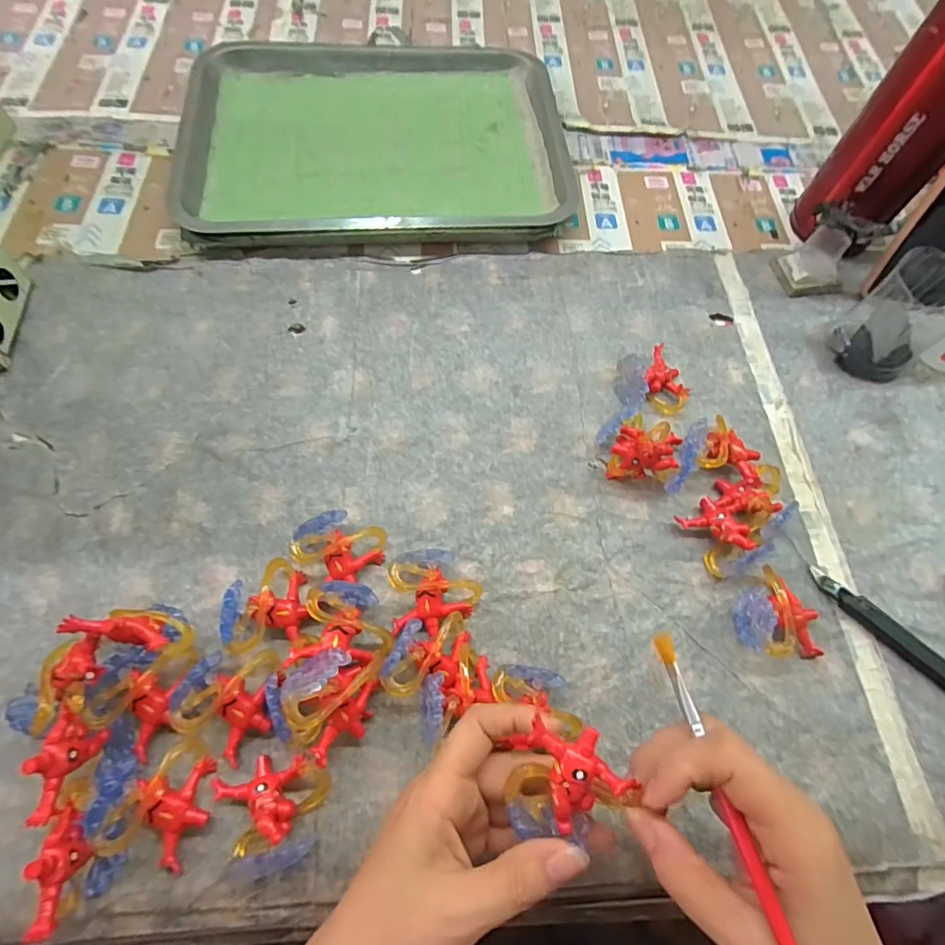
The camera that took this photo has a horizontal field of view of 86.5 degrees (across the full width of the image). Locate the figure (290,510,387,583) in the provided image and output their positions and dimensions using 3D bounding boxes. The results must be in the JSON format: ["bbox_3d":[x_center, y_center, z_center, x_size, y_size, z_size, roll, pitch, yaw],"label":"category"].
[{"bbox_3d":[-0.083,0.046,0.318,0.048,0.028,0.041,28,68,9],"label":"figure"}]

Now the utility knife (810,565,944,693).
[{"bbox_3d":[0.279,0.113,0.316,0.015,0.012,0.141,-41,74,-18],"label":"utility knife"}]

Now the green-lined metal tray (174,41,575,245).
[{"bbox_3d":[-0.090,-0.318,0.481,0.349,0.028,0.268,-3,67,-4],"label":"green-lined metal tray"}]

